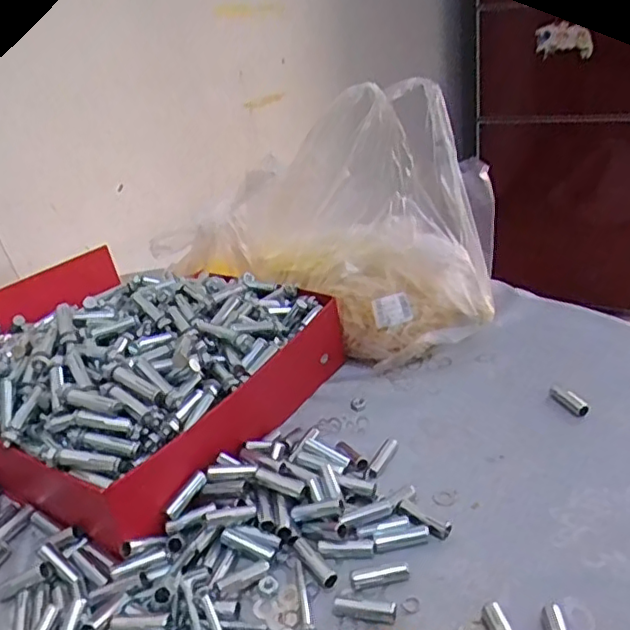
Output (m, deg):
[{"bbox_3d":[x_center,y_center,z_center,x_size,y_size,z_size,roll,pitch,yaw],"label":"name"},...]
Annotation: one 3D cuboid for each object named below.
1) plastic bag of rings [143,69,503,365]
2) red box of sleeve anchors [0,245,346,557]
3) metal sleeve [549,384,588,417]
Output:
[{"bbox_3d":[0.009,-0.102,0.673,0.345,0.247,0.156,16,36,35],"label":"plastic bag of rings"},{"bbox_3d":[-0.213,0.031,0.616,0.382,0.110,0.291,13,34,32],"label":"red box of sleeve anchors"},{"bbox_3d":[0.225,0.077,0.548,0.011,0.009,0.039,-18,31,-20],"label":"metal sleeve"}]

